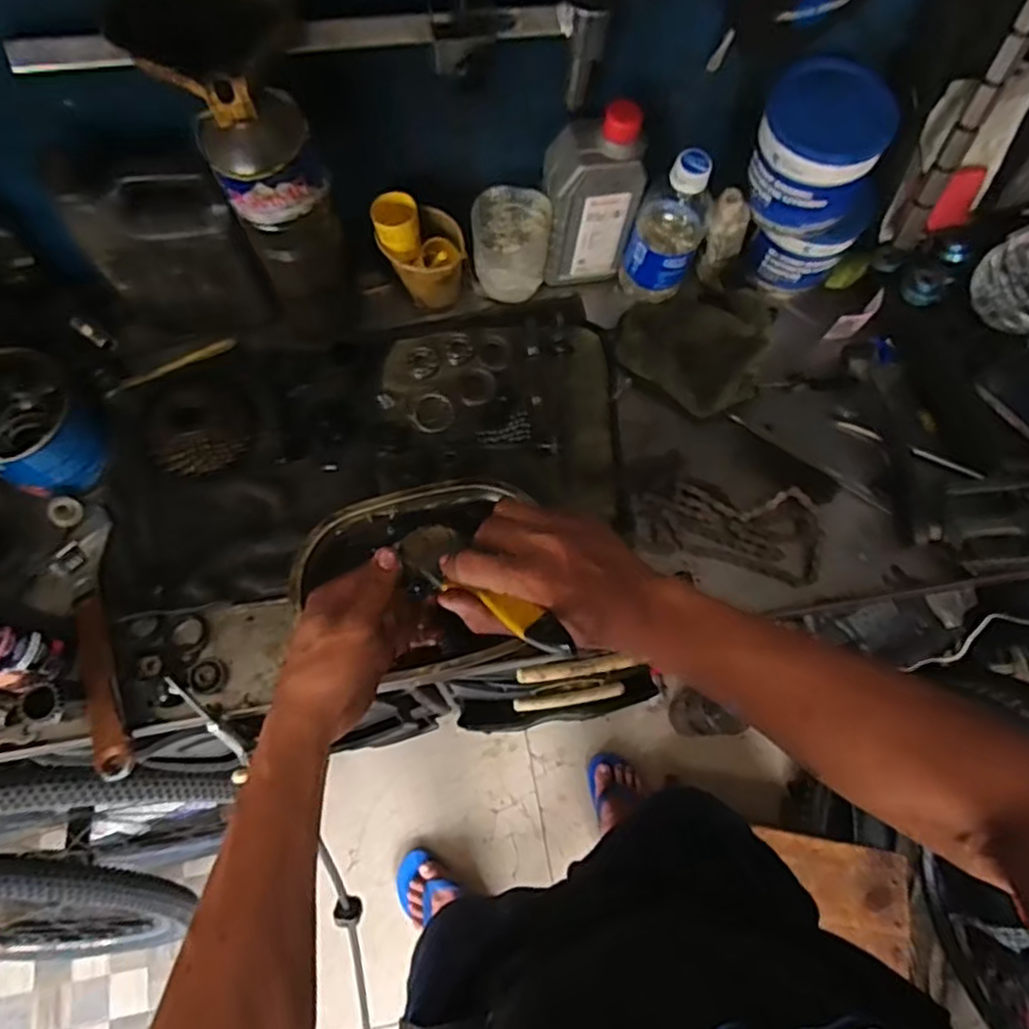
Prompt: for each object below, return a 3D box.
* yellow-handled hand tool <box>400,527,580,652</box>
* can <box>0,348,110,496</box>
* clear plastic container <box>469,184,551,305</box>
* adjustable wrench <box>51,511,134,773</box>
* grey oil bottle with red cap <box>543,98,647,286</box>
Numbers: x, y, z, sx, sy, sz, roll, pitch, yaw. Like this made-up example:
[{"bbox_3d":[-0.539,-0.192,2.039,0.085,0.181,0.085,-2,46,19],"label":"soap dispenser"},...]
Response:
[{"bbox_3d":[-0.023,0.046,0.459,0.038,0.015,0.170,-43,41,-15],"label":"yellow-handled hand tool"},{"bbox_3d":[-0.404,-0.073,0.581,0.088,0.096,0.094,0,70,-1],"label":"can"},{"bbox_3d":[-0.005,-0.252,0.658,0.072,0.089,0.063,2,70,-1],"label":"clear plastic container"},{"bbox_3d":[-0.343,0.100,0.559,0.045,0.025,0.227,-17,71,-7],"label":"adjustable wrench"},{"bbox_3d":[0.068,-0.287,0.629,0.078,0.171,0.052,-9,71,-5],"label":"grey oil bottle with red cap"}]

